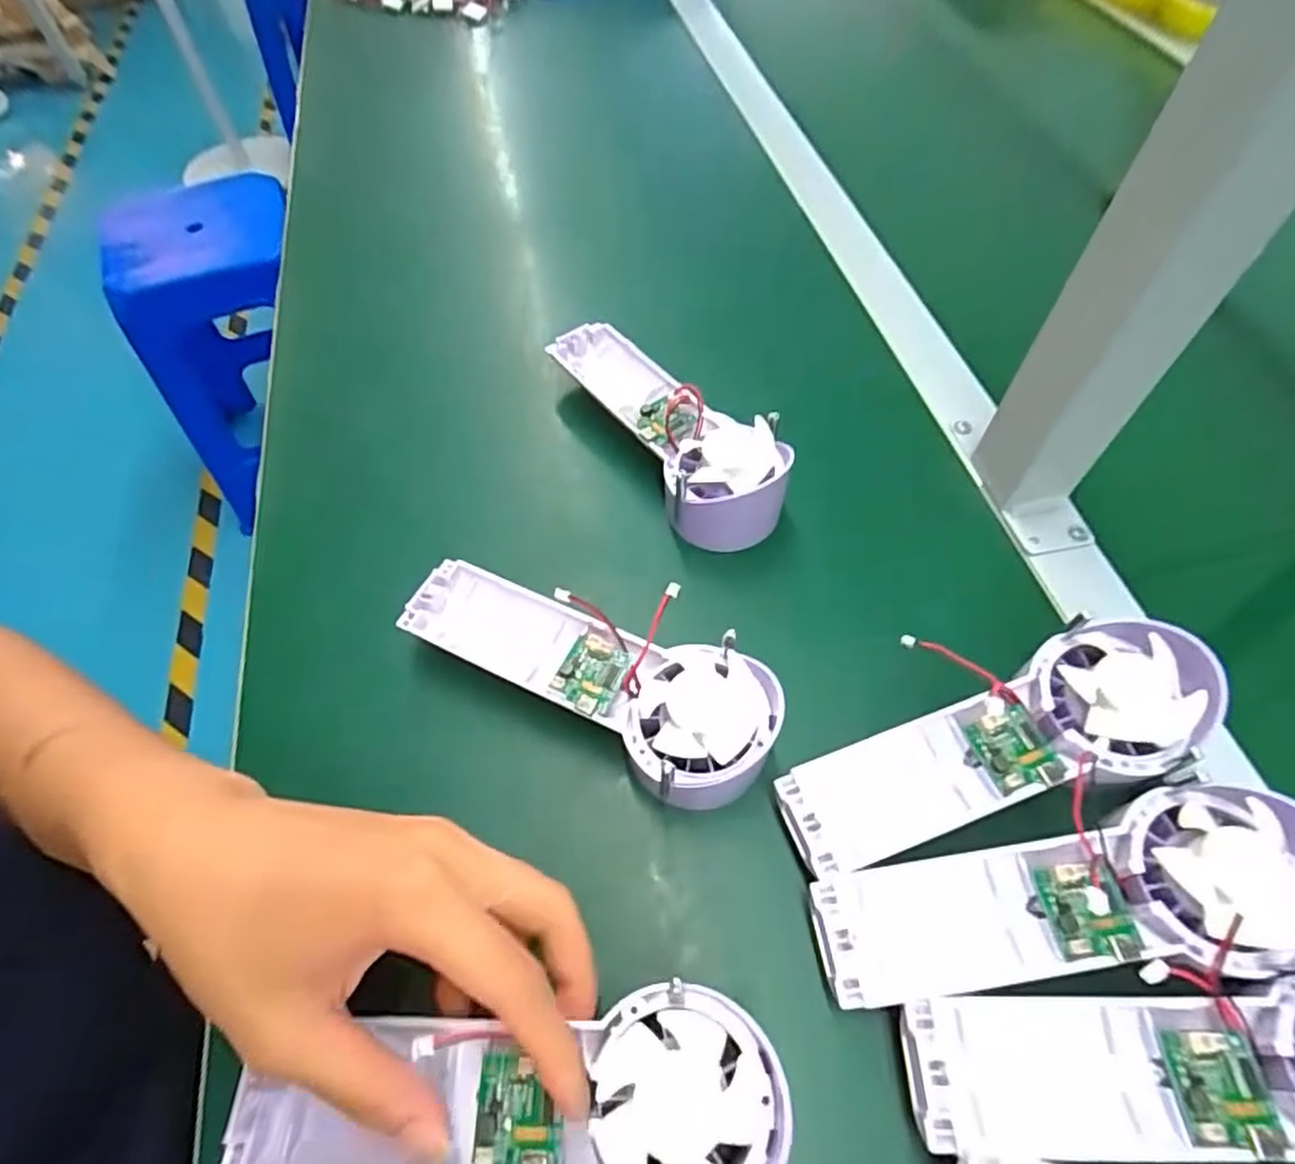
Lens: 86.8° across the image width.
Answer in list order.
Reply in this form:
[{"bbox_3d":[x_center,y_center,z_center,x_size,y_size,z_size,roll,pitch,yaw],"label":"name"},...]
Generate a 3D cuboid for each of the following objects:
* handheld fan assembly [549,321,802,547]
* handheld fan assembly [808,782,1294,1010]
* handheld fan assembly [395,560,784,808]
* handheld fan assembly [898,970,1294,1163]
[{"bbox_3d":[0.005,-0.089,0.381,0.062,0.046,0.178,-35,63,-19],"label":"handheld fan assembly"},{"bbox_3d":[0.150,0.116,0.246,0.176,0.039,0.061,-9,58,-4],"label":"handheld fan assembly"},{"bbox_3d":[-0.024,0.035,0.313,0.174,0.051,0.072,27,62,18],"label":"handheld fan assembly"},{"bbox_3d":[0.174,0.153,0.213,0.172,0.031,0.056,0,58,2],"label":"handheld fan assembly"}]

